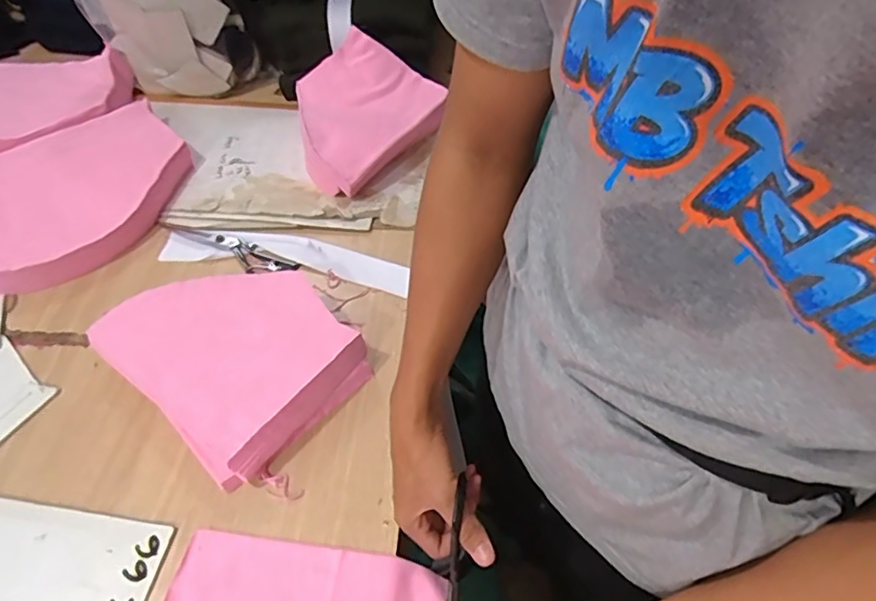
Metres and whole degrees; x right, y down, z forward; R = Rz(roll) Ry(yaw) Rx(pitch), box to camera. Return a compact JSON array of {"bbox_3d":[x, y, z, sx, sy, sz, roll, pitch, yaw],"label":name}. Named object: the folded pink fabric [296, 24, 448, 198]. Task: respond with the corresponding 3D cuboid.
[{"bbox_3d":[-0.132,-0.292,0.898,0.208,0.050,0.241,39,76,12],"label":"folded pink fabric"}]

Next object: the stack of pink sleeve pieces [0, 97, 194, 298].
[{"bbox_3d":[-0.580,-0.150,0.811,0.415,0.082,0.286,-26,55,-22],"label":"stack of pink sleeve pieces"}]

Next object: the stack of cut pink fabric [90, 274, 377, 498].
[{"bbox_3d":[-0.235,0.052,0.661,0.266,0.067,0.225,35,57,25],"label":"stack of cut pink fabric"}]

